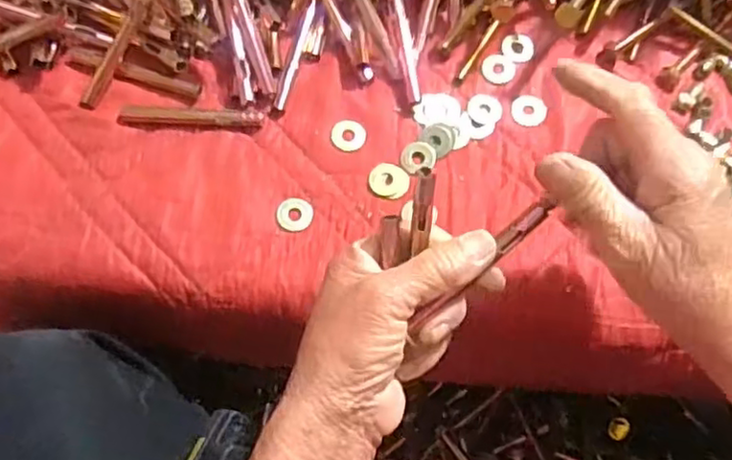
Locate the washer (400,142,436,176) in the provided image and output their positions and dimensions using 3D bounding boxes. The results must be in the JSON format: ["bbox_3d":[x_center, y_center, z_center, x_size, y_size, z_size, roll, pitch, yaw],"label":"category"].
[{"bbox_3d":[0.033,-0.046,0.428,0.022,0.004,0.021,0,71,-1],"label":"washer"}]

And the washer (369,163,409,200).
[{"bbox_3d":[0.014,-0.031,0.422,0.024,0.004,0.022,7,71,1],"label":"washer"}]

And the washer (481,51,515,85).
[{"bbox_3d":[0.089,-0.109,0.453,0.022,0.004,0.025,20,72,6],"label":"washer"}]

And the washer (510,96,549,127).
[{"bbox_3d":[0.107,-0.078,0.441,0.022,0.004,0.022,8,71,2],"label":"washer"}]

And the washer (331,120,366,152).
[{"bbox_3d":[-0.011,-0.061,0.432,0.022,0.004,0.022,6,71,1],"label":"washer"}]

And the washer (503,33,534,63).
[{"bbox_3d":[0.104,-0.125,0.458,0.020,0.004,0.024,23,72,7],"label":"washer"}]

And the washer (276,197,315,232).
[{"bbox_3d":[-0.044,-0.010,0.414,0.022,0.004,0.022,0,71,-1],"label":"washer"}]

